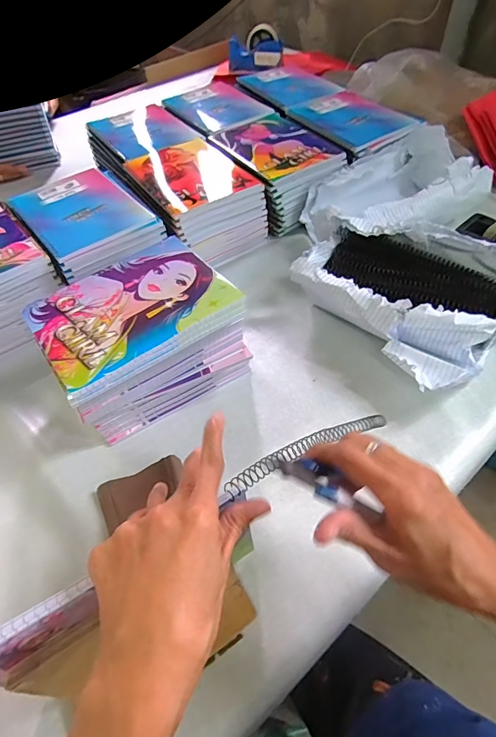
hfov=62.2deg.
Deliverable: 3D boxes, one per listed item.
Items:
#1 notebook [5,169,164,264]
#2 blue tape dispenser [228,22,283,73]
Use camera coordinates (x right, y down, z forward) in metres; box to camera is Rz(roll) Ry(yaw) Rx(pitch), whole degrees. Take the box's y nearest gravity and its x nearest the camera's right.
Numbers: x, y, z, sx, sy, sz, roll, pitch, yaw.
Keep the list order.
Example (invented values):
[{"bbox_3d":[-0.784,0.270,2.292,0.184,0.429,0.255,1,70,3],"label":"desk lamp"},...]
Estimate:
[{"bbox_3d":[-0.248,-0.232,0.614,0.154,0.014,0.209,-34,60,-21],"label":"notebook"},{"bbox_3d":[0.021,-0.924,1.194,0.156,0.094,0.063,4,51,6],"label":"blue tape dispenser"}]

